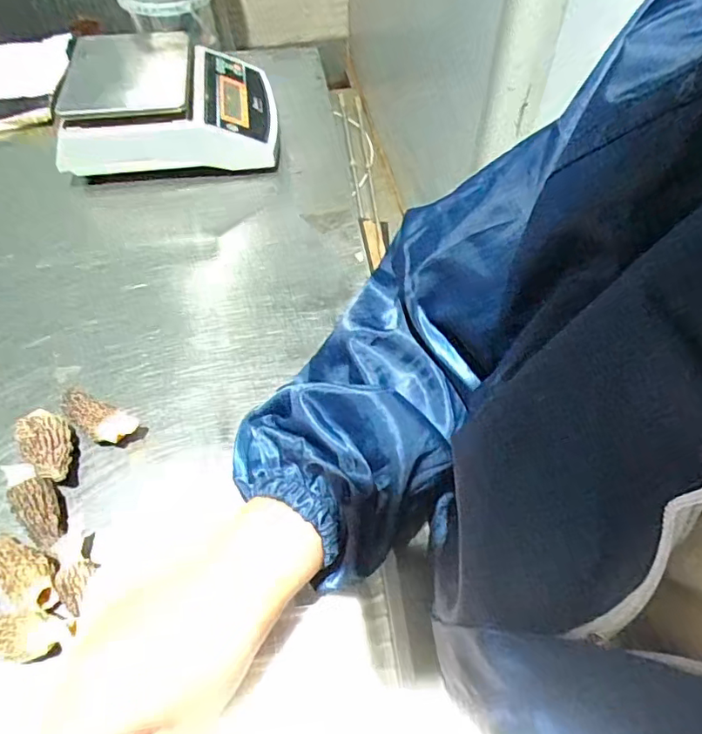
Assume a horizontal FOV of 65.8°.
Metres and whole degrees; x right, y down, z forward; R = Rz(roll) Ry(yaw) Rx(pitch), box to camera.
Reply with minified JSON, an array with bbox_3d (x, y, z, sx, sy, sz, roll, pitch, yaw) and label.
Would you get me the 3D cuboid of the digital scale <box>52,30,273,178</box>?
[{"bbox_3d":[-0.228,-0.319,0.671,0.258,0.098,0.188,-11,57,-6],"label":"digital scale"}]

